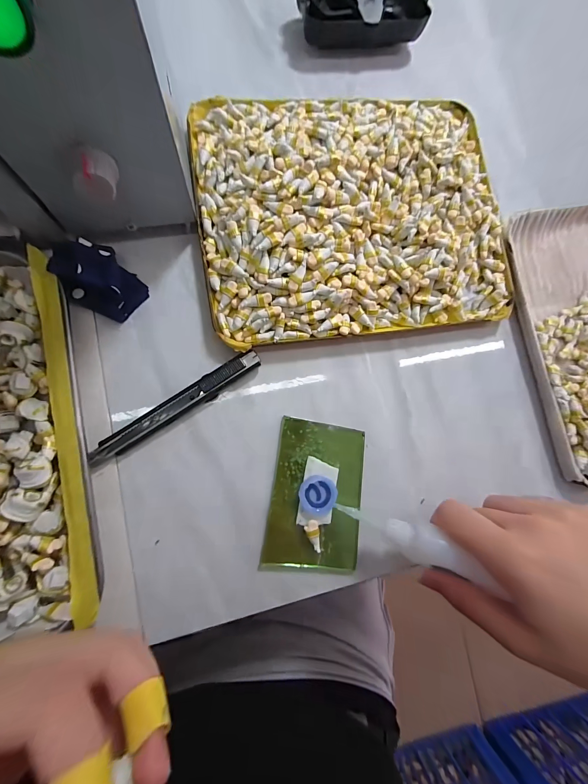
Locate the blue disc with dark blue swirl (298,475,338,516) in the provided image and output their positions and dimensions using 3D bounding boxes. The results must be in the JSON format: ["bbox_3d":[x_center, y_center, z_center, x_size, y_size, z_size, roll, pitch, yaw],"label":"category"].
[{"bbox_3d":[0.017,0.074,0.220,0.027,0.006,0.027,1,84,-6],"label":"blue disc with dark blue swirl"}]

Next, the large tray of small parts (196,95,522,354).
[{"bbox_3d":[0.050,-0.142,0.236,0.241,0.039,0.192,-8,84,-7],"label":"large tray of small parts"}]

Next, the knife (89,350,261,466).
[{"bbox_3d":[-0.083,0.009,0.218,0.131,0.009,0.016,-33,88,-8],"label":"knife"}]

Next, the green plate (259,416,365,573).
[{"bbox_3d":[0.017,0.076,0.224,0.066,0.007,0.104,9,83,-5],"label":"green plate"}]

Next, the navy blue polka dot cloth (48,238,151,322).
[{"bbox_3d":[-0.138,-0.079,0.213,0.054,0.026,0.042,39,81,-1],"label":"navy blue polka dot cloth"}]

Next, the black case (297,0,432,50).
[{"bbox_3d":[0.058,-0.330,0.264,0.111,0.030,0.044,-7,84,-7],"label":"black case"}]

